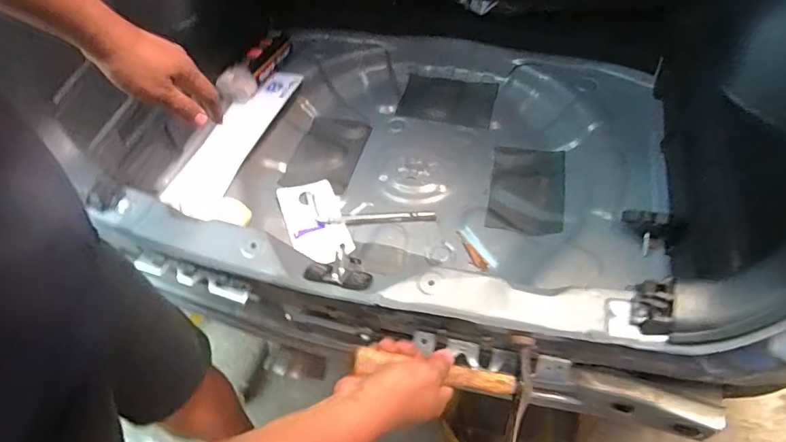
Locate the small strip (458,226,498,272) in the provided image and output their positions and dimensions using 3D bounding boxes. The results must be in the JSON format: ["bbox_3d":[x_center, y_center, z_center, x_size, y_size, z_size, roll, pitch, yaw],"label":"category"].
[{"bbox_3d":[0.161,0.055,0.930,0.034,0.010,0.109,-22,54,-9],"label":"small strip"}]

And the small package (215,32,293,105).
[{"bbox_3d":[-0.328,-0.378,1.152,0.072,0.066,0.220,34,78,32],"label":"small package"}]

